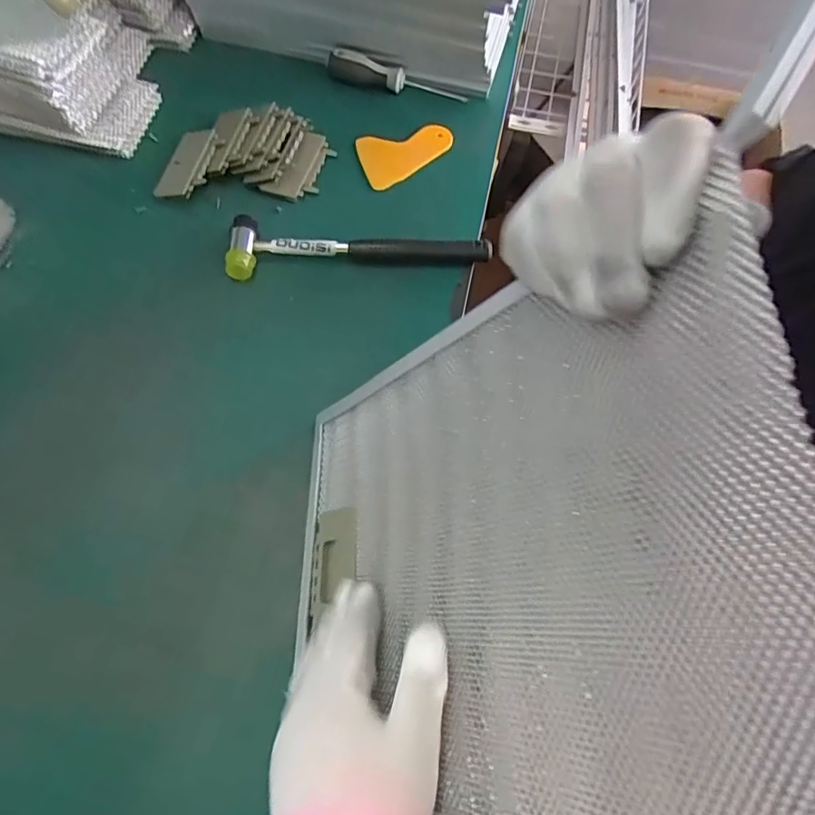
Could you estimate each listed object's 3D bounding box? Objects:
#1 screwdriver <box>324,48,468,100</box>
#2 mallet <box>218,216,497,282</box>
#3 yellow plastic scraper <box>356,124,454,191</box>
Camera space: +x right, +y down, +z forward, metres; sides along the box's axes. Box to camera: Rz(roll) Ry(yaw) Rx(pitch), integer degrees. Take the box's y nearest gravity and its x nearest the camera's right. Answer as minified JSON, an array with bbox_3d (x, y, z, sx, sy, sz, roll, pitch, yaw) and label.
[{"bbox_3d":[-0.013,-0.357,0.601,0.149,0.031,0.021,13,68,5],"label":"screwdriver"},{"bbox_3d":[-0.044,-0.151,0.518,0.243,0.023,0.052,-2,68,-1],"label":"mallet"},{"bbox_3d":[0.001,-0.268,0.576,0.099,0.009,0.062,-20,69,-8],"label":"yellow plastic scraper"}]

